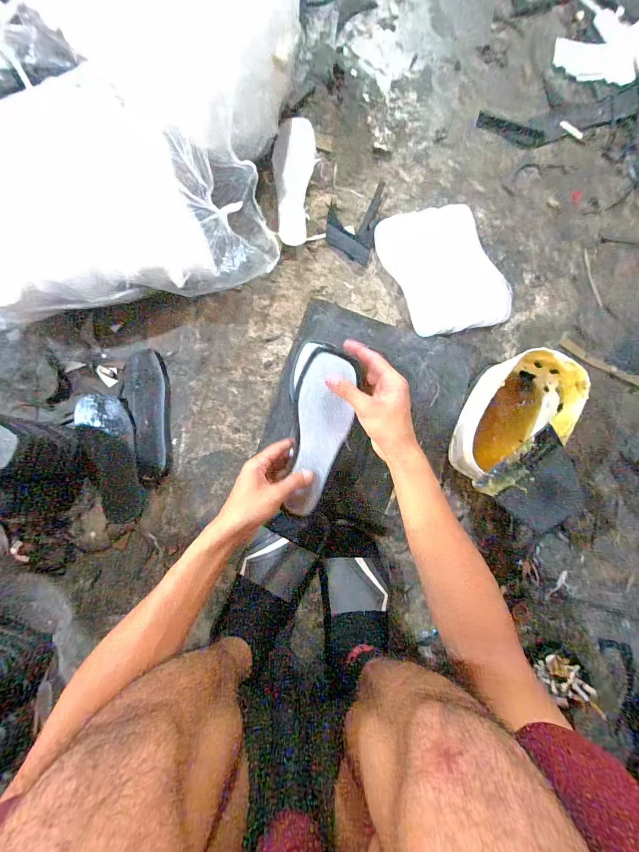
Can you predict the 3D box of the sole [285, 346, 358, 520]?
[{"bbox_3d":[0.001,0.010,0.433,0.079,0.009,0.222,6,103,0],"label":"sole"}]

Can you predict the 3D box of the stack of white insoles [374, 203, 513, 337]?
[{"bbox_3d":[0.213,-0.272,0.576,0.161,0.026,0.235,-24,88,-1],"label":"stack of white insoles"}]

